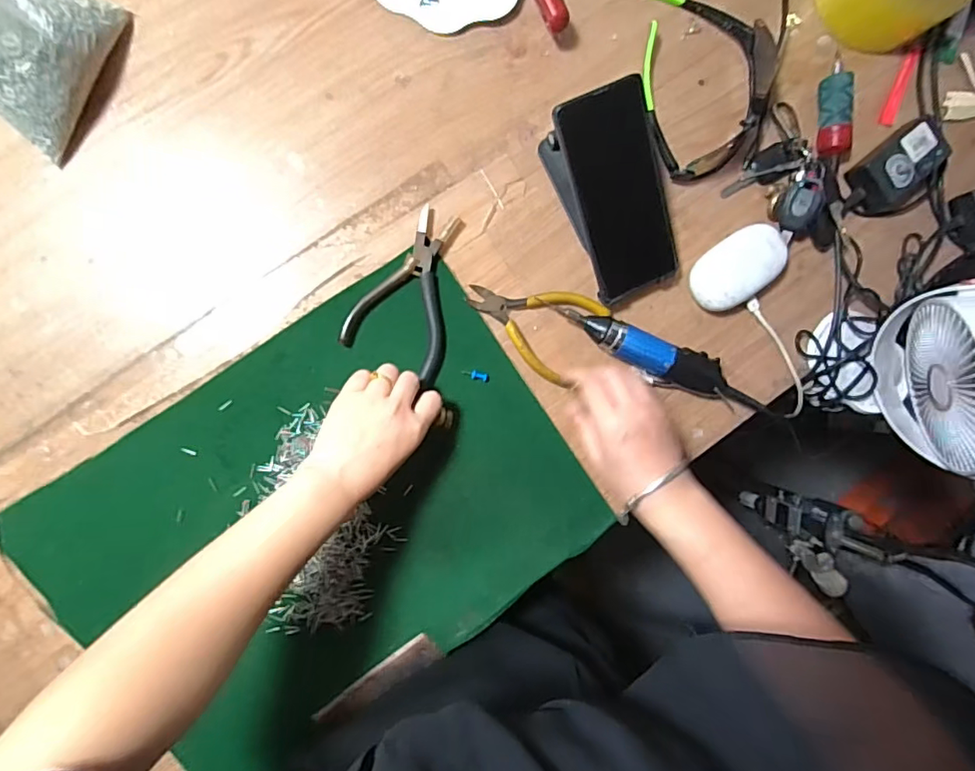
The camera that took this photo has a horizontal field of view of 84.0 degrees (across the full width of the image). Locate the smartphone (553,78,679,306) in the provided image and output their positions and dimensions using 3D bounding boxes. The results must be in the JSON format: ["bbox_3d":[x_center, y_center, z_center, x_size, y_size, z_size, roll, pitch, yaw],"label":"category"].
[{"bbox_3d":[0.112,-0.156,0.451,0.074,0.011,0.167,-25,116,-7],"label":"smartphone"}]

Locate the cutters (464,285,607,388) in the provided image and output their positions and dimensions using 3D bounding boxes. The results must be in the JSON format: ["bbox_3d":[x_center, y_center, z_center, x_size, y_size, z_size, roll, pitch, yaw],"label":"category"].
[{"bbox_3d":[0.042,-0.063,0.485,0.115,0.013,0.083,33,87,-8],"label":"cutters"}]

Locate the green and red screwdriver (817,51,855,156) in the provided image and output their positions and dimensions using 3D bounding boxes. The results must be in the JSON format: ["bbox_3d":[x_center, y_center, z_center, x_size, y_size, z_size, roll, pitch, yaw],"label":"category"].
[{"bbox_3d":[0.327,-0.266,0.513,0.024,0.029,0.093,2,92,-9],"label":"green and red screwdriver"}]

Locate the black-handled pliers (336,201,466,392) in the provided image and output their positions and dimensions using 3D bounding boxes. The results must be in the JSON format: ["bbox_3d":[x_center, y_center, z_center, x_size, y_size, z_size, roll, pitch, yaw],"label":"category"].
[{"bbox_3d":[-0.056,-0.080,0.471,0.090,0.013,0.139,29,87,-8],"label":"black-handled pliers"}]

